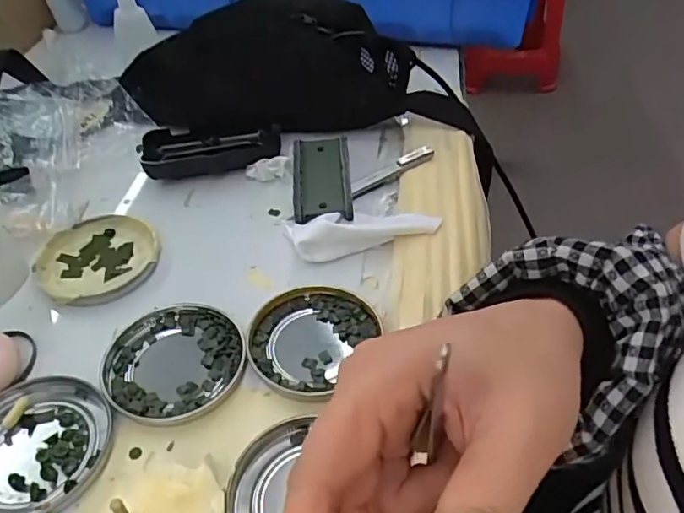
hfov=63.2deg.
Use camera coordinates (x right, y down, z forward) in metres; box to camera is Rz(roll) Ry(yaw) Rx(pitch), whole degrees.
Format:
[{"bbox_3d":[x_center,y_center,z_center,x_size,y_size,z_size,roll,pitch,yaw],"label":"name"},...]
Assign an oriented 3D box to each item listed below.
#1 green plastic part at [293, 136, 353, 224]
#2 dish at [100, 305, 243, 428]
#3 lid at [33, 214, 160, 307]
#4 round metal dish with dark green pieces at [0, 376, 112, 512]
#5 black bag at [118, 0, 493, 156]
[{"bbox_3d":[-0.016,-0.061,0.429,0.042,0.023,0.088,-4,44,-1],"label":"green plastic part"},{"bbox_3d":[-0.098,0.060,0.321,0.082,0.008,0.078,-1,44,1],"label":"dish"},{"bbox_3d":[-0.168,0.000,0.383,0.077,0.014,0.074,-1,44,1],"label":"lid"},{"bbox_3d":[-0.159,0.097,0.284,0.074,0.009,0.075,-1,44,1],"label":"round metal dish with dark green pieces"},{"bbox_3d":[-0.028,-0.179,0.502,0.309,0.093,0.138,8,45,11],"label":"black bag"}]

